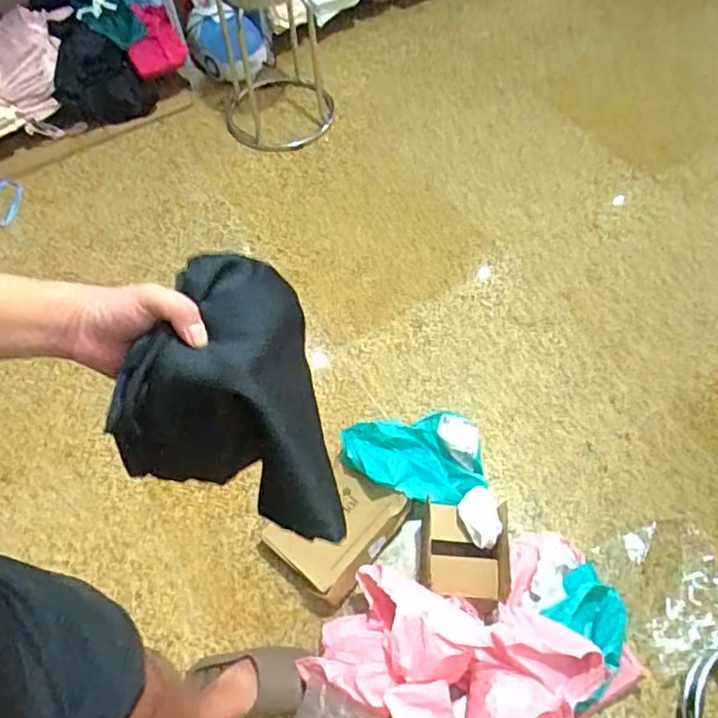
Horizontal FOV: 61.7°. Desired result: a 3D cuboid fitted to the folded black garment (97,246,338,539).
[{"bbox_3d":[-0.091,0.030,0.538,0.183,0.142,0.191,14,65,7],"label":"folded black garment"}]

